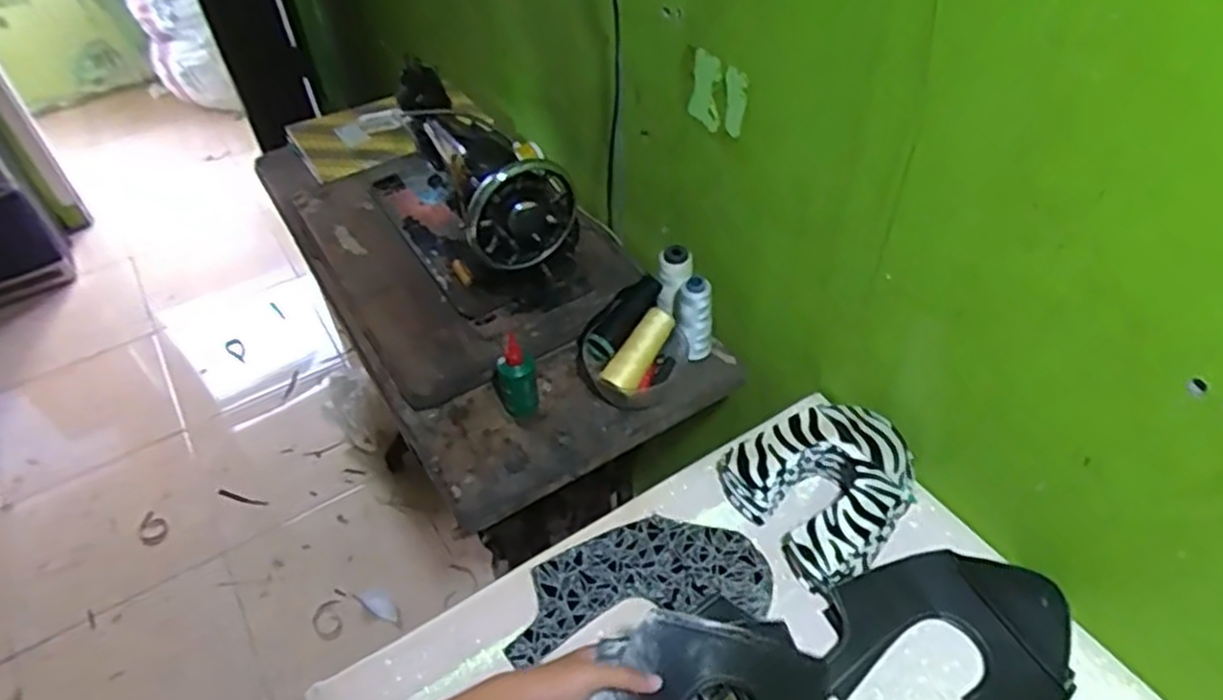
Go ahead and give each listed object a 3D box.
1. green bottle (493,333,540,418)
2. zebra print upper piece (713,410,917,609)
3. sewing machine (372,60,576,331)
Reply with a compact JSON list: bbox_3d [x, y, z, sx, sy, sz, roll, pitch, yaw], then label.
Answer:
[{"bbox_3d":[-0.111,0.030,0.888,0.048,0.112,0.038,-10,47,-7],"label":"green bottle"},{"bbox_3d":[0.221,0.134,0.783,0.167,0.071,0.168,-29,52,-23],"label":"zebra print upper piece"},{"bbox_3d":[-0.226,-0.250,1.062,0.170,0.215,0.437,-29,52,-23],"label":"sewing machine"}]

